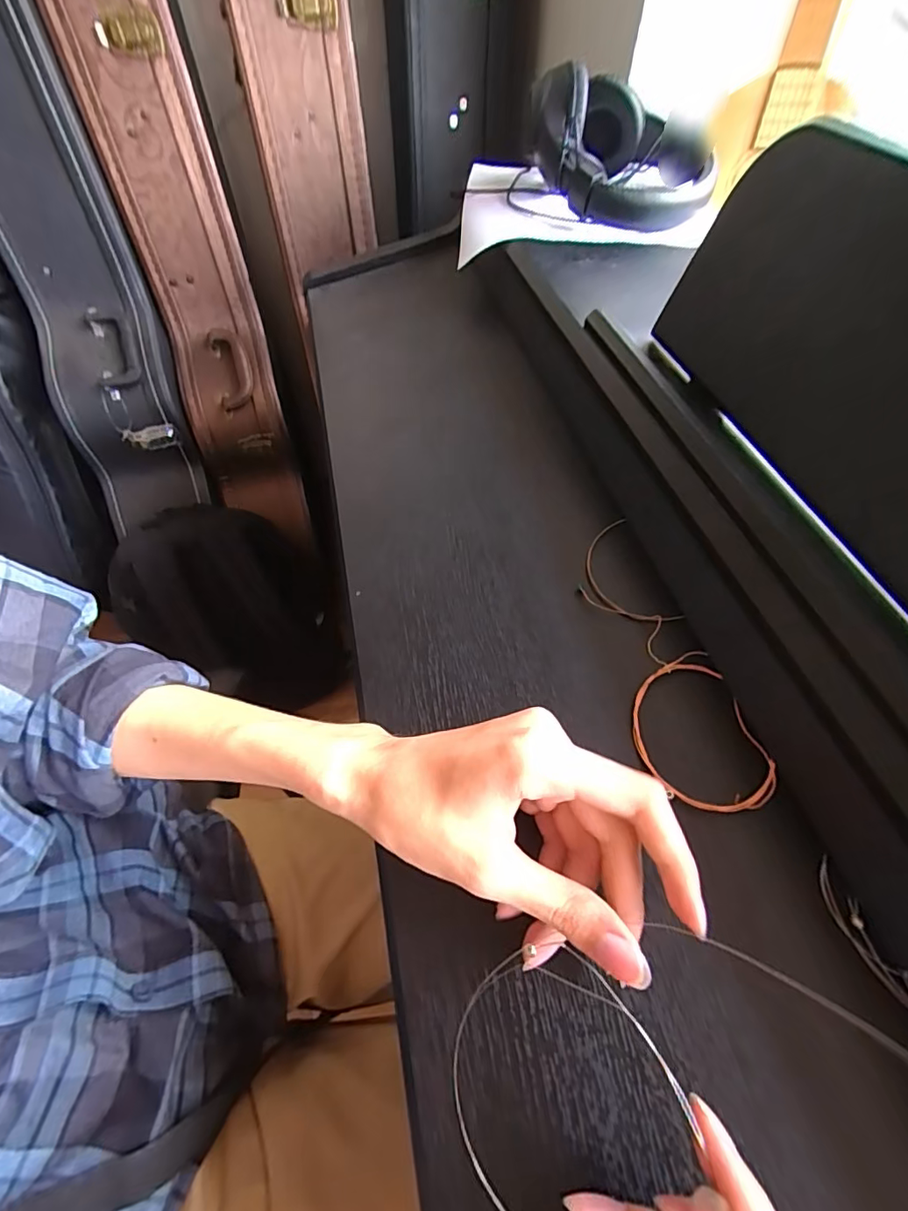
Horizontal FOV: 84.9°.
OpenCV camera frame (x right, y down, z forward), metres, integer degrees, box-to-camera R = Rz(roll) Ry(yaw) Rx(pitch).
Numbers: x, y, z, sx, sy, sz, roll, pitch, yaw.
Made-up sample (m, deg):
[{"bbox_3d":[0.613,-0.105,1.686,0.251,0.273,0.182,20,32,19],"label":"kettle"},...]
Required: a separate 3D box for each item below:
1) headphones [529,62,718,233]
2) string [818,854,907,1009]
[{"bbox_3d":[0.170,-0.456,0.492,0.148,0.085,0.171,-7,55,-5],"label":"headphones"},{"bbox_3d":[0.161,0.129,0.196,0.013,0.009,0.051,-11,56,-8],"label":"string"}]

